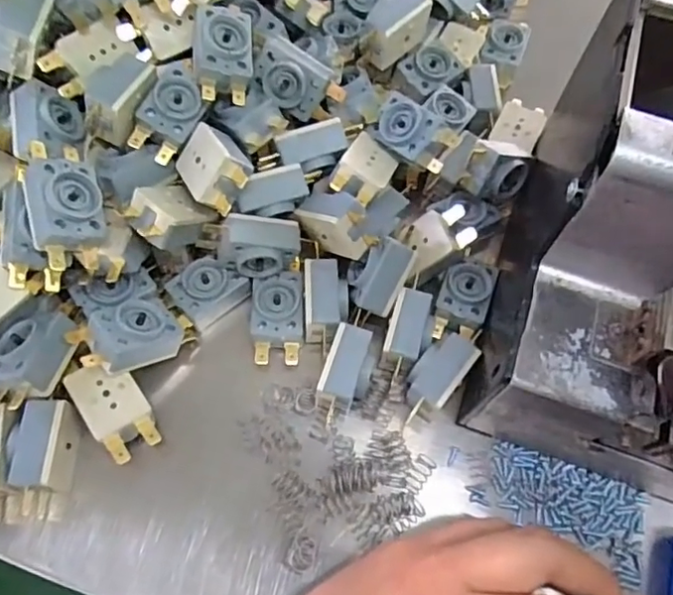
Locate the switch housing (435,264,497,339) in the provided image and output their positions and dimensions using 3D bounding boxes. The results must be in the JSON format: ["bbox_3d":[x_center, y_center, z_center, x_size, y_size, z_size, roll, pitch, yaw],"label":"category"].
[{"bbox_3d":[0.067,0.002,0.301,0.026,0.014,0.041,18,67,6],"label":"switch housing"}]

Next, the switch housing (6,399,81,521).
[{"bbox_3d":[-0.132,0.072,0.258,0.020,0.028,0.047,8,66,2],"label":"switch housing"}]

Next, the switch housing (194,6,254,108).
[{"bbox_3d":[-0.056,-0.122,0.284,0.027,0.016,0.049,4,75,-21],"label":"switch housing"}]

